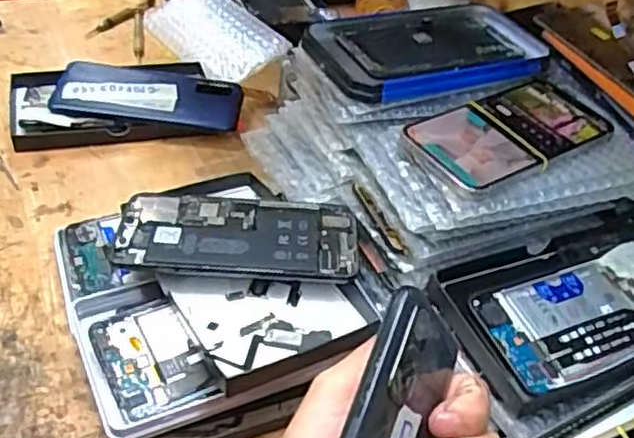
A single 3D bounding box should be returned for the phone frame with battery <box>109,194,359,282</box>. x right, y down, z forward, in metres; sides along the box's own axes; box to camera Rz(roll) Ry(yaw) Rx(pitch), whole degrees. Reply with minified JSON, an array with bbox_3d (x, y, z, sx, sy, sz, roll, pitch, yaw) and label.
[{"bbox_3d":[-0.053,0.012,0.452,0.156,0.009,0.074,3,40,-3],"label":"phone frame with battery"}]

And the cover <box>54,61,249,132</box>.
[{"bbox_3d":[-0.154,-0.116,0.630,0.165,0.012,0.078,5,53,-9],"label":"cover"}]

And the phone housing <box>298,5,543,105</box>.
[{"bbox_3d":[0.086,-0.128,0.510,0.183,0.017,0.102,-14,46,-25],"label":"phone housing"}]

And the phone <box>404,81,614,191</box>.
[{"bbox_3d":[0.130,-0.060,0.452,0.140,0.006,0.072,-25,54,-31],"label":"phone"}]

